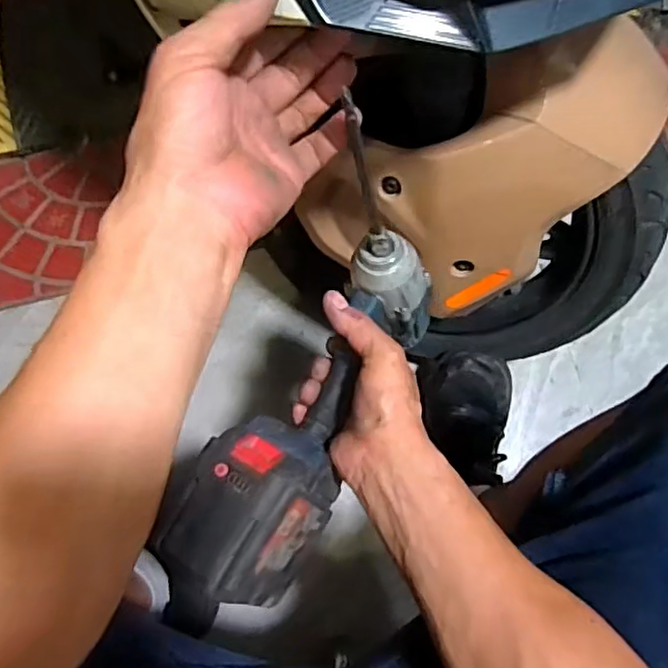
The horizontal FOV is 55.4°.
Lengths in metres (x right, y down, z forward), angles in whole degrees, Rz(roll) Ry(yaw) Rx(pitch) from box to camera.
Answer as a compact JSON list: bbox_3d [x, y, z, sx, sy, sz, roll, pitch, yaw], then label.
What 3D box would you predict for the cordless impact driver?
[{"bbox_3d":[-0.020,0.048,0.452,0.096,0.110,0.291,27,75,7],"label":"cordless impact driver"}]

